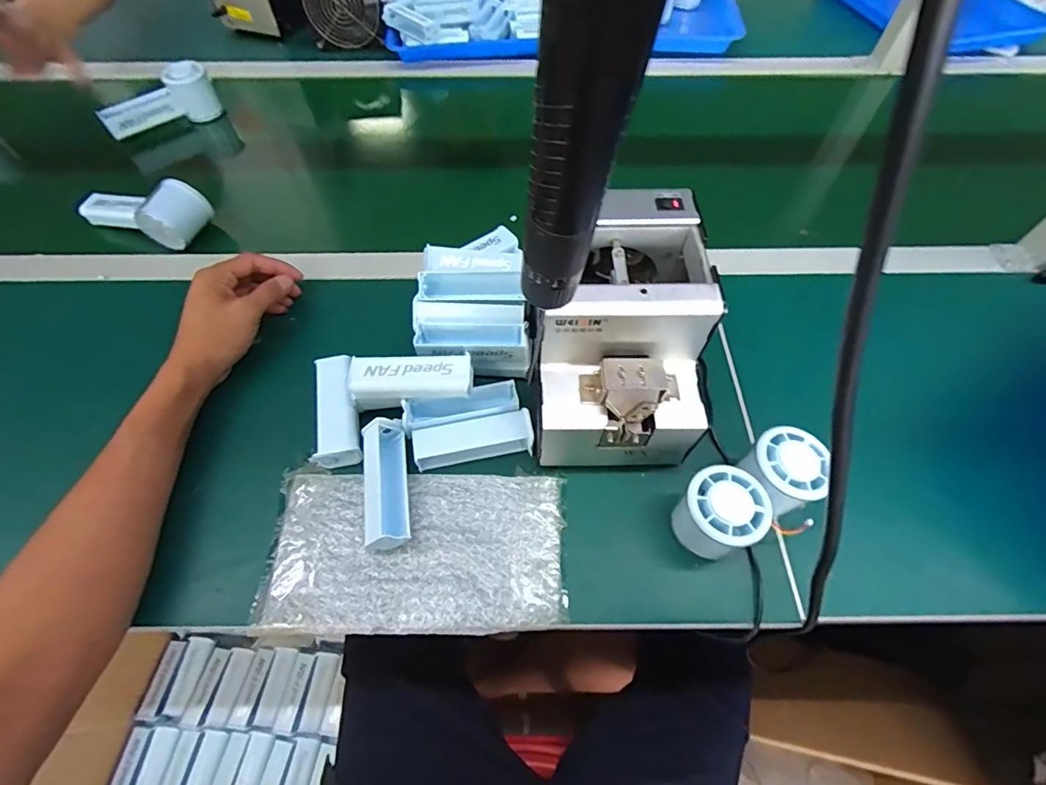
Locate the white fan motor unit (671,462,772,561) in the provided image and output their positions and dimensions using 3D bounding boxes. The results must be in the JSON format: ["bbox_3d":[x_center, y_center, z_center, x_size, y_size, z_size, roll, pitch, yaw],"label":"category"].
[{"bbox_3d":[0.147,0.093,0.359,0.057,0.059,0.056,0,59,0],"label":"white fan motor unit"}]

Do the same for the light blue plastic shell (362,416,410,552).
[{"bbox_3d":[-0.111,0.073,0.382,0.033,0.032,0.097,-7,60,-4],"label":"light blue plastic shell"}]

